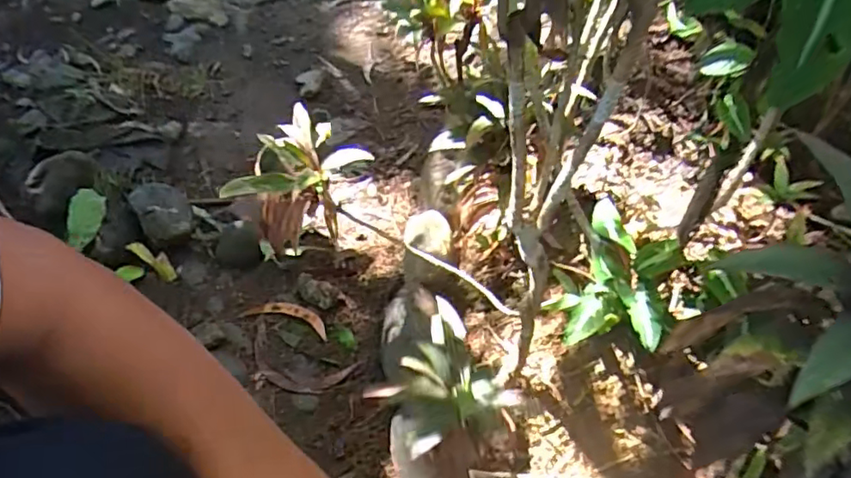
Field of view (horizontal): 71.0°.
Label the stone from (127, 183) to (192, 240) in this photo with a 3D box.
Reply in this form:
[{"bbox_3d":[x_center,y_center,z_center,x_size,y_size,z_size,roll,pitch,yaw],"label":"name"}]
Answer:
[{"bbox_3d":[-0.334,-0.037,0.758,0.061,0.036,0.086,-21,51,-25],"label":"stone"}]

